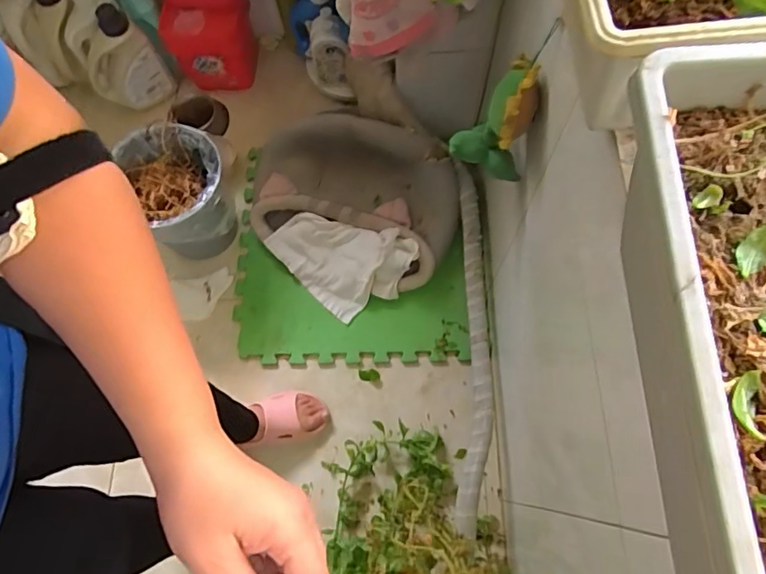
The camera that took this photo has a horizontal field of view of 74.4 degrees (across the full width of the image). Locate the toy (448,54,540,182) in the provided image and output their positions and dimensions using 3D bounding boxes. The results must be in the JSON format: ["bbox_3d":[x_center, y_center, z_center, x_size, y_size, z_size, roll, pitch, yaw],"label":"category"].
[{"bbox_3d":[0.174,-0.249,0.788,0.115,0.163,0.109,-24,70,-6],"label":"toy"}]

